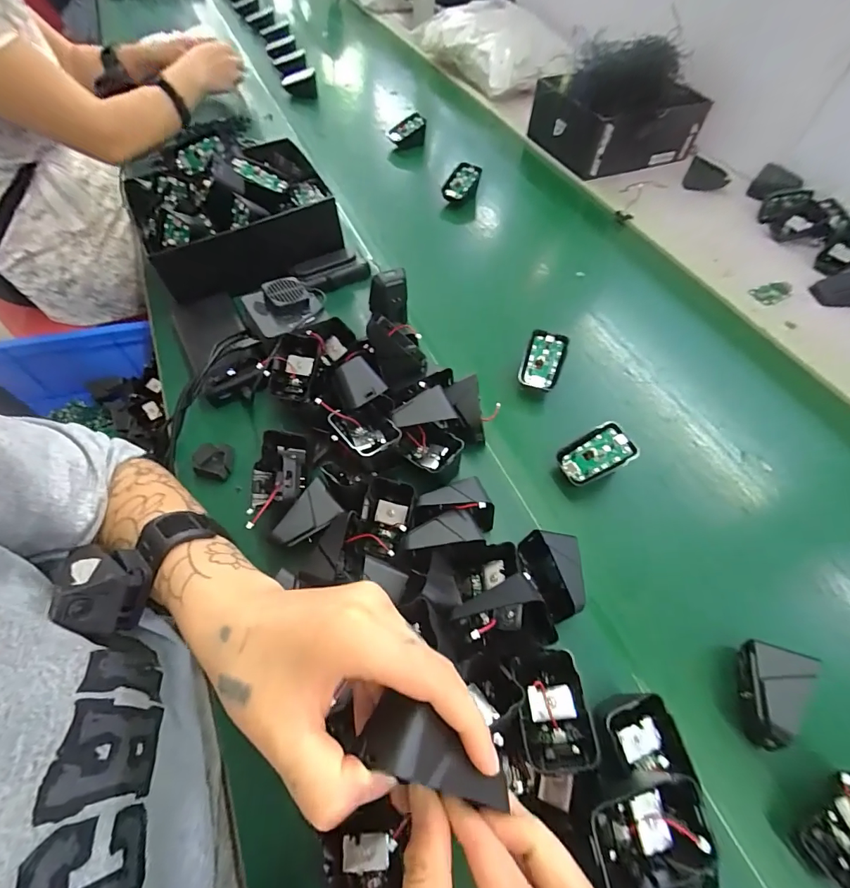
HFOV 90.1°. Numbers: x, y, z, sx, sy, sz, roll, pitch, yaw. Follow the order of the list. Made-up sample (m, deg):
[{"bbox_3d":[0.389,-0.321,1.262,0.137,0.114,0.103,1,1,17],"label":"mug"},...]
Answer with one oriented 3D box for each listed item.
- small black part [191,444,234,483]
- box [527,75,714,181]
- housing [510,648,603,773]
[{"bbox_3d":[-0.213,0.019,0.426,0.033,0.014,0.037,-5,58,-5],"label":"small black part"},{"bbox_3d":[0.340,-0.594,0.777,0.256,0.095,0.210,-18,60,-12],"label":"box"},{"bbox_3d":[0.084,0.175,0.282,0.044,0.024,0.067,-4,58,-4],"label":"housing"}]

